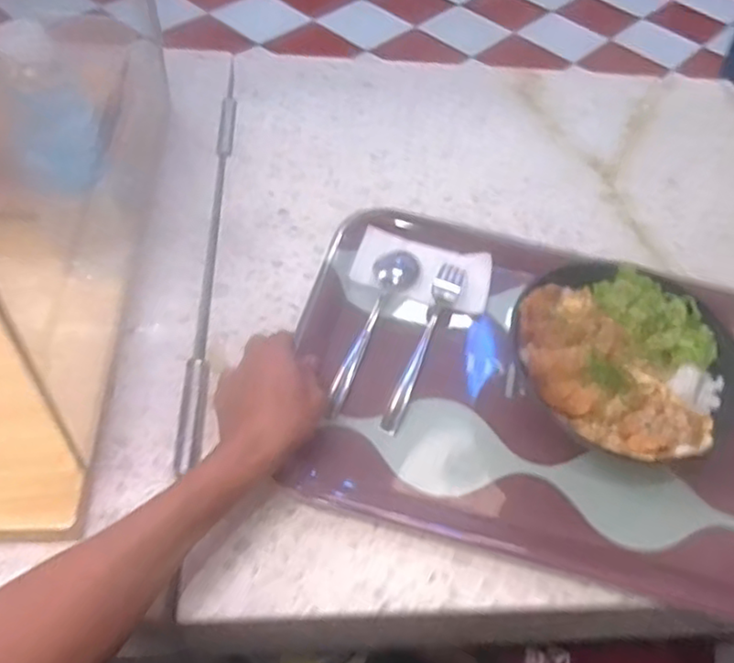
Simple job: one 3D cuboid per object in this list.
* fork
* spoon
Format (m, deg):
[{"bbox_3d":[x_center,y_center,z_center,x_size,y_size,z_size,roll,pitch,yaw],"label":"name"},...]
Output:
[{"bbox_3d":[0.053,0.009,0.594,0.025,0.021,0.186,19,54,8],"label":"fork"},{"bbox_3d":[0.007,-0.004,0.601,0.039,0.011,0.192,17,54,7],"label":"spoon"}]

